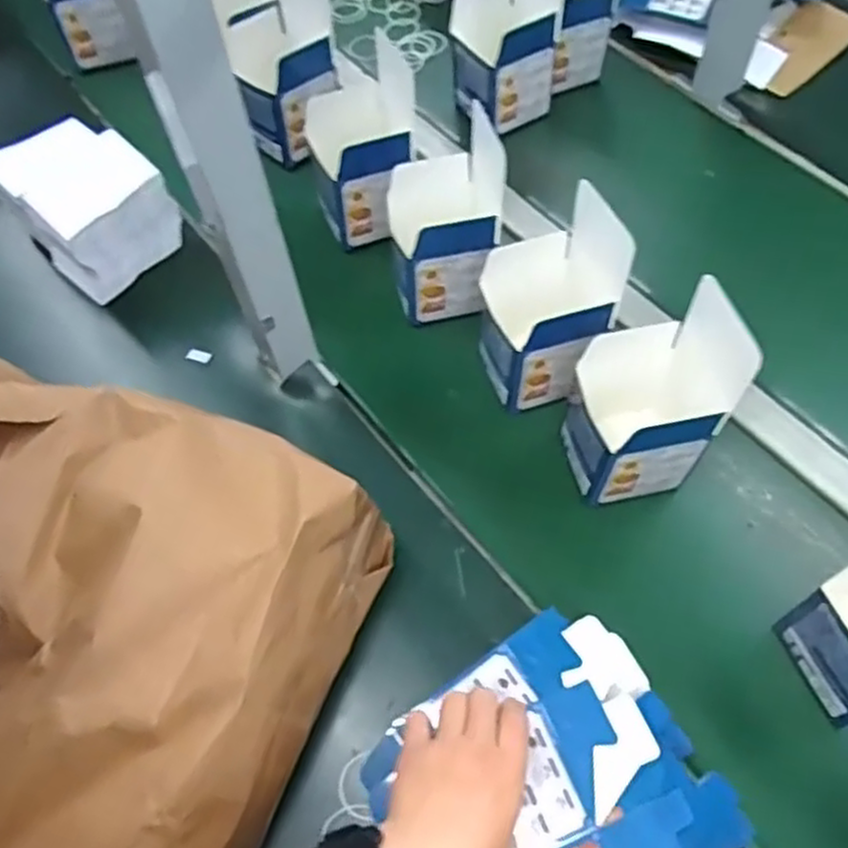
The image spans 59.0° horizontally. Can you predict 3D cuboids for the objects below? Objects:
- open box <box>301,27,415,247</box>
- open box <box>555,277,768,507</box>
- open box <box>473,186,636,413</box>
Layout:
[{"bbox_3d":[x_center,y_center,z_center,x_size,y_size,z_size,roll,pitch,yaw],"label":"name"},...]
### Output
[{"bbox_3d":[-0.063,-0.268,0.742,0.086,0.157,0.111,-18,51,-12],"label":"open box"},{"bbox_3d":[0.170,-0.013,0.584,0.093,0.161,0.112,-12,50,-7],"label":"open box"},{"bbox_3d":[0.096,-0.099,0.621,0.090,0.167,0.096,-15,50,-9],"label":"open box"}]

